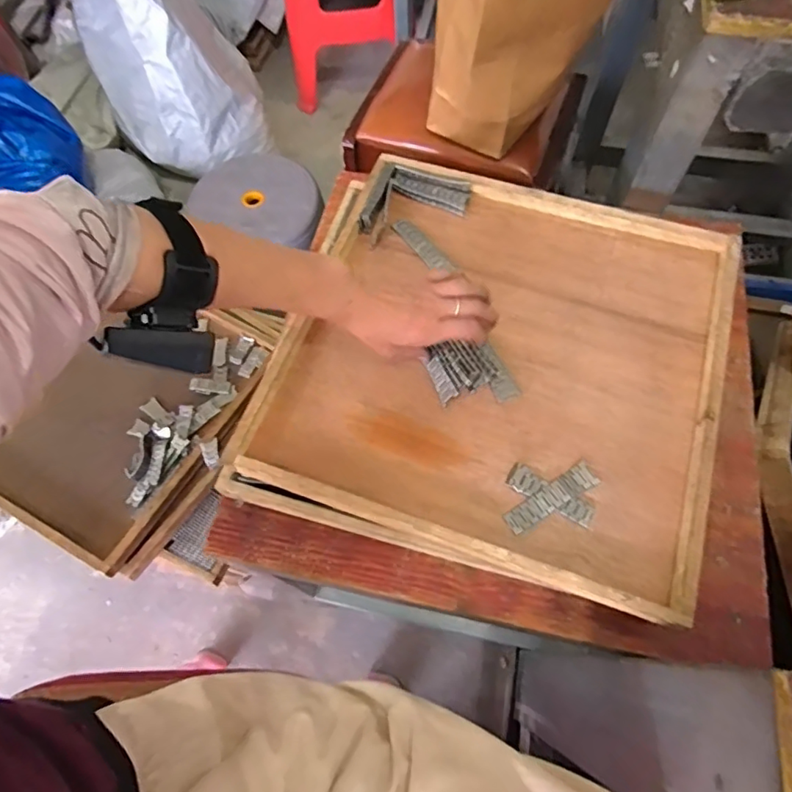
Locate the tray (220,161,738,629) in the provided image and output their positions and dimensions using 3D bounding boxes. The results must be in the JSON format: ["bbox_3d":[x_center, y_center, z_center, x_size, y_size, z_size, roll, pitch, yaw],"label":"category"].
[{"bbox_3d":[0.103,-0.043,0.529,0.397,0.037,0.407,15,66,10],"label":"tray"}]

